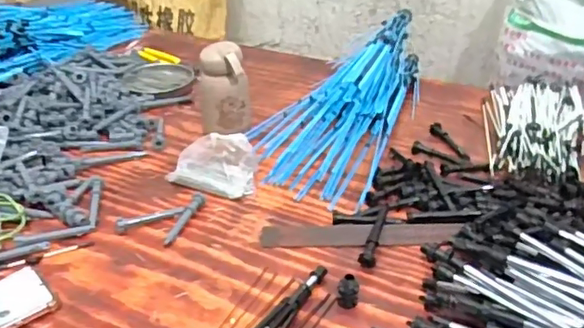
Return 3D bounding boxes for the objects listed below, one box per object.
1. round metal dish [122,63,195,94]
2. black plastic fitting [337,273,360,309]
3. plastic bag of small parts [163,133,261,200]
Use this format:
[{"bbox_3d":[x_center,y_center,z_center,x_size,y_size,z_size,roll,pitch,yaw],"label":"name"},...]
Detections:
[{"bbox_3d":[-0.254,-0.168,1.125,0.131,0.027,0.137,-1,36,1],"label":"round metal dish"},{"bbox_3d":[0.063,0.139,0.653,0.023,0.038,0.018,-1,36,1],"label":"black plastic fitting"},{"bbox_3d":[-0.109,-0.004,0.845,0.127,0.061,0.077,15,39,21],"label":"plastic bag of small parts"}]

